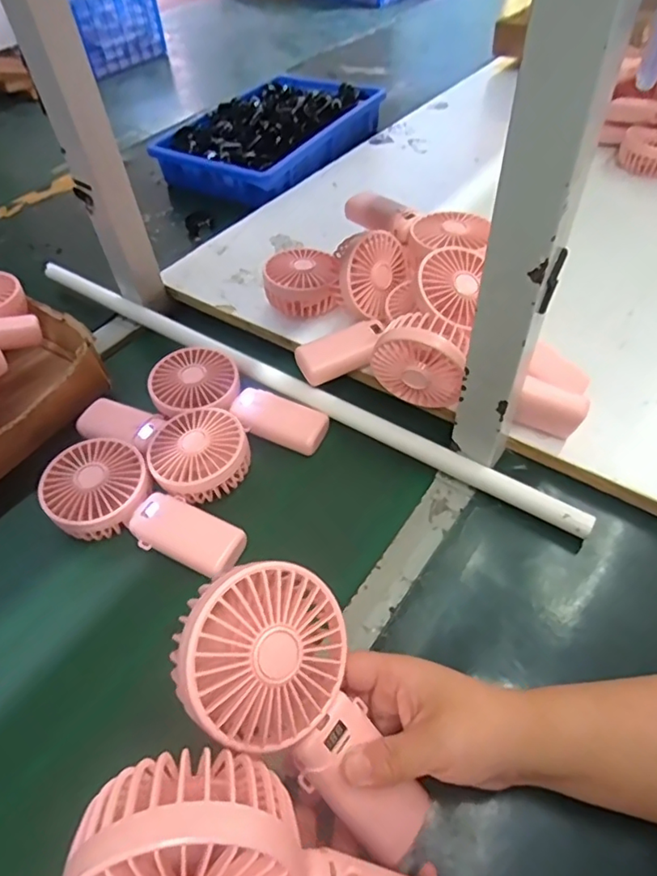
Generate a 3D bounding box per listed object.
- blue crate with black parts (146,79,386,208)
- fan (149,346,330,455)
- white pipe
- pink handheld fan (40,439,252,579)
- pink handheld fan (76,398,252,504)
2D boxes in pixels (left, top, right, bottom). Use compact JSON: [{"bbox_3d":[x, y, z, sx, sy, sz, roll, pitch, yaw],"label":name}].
[{"bbox_3d":[-0.077,-0.489,0.886,0.237,0.064,0.363,31,58,26],"label":"blue crate with black parts"},{"bbox_3d":[-0.092,-0.031,0.536,0.180,0.037,0.086,25,55,22],"label":"fan"},{"bbox_3d":[-0.066,-0.069,0.566,0.669,0.022,0.020,27,56,23],"label":"white pipe"},{"bbox_3d":[-0.163,0.064,0.460,0.186,0.031,0.085,29,57,24],"label":"pink handheld fan"},{"bbox_3d":[-0.157,-0.005,0.517,0.179,0.034,0.085,27,56,23],"label":"pink handheld fan"}]

